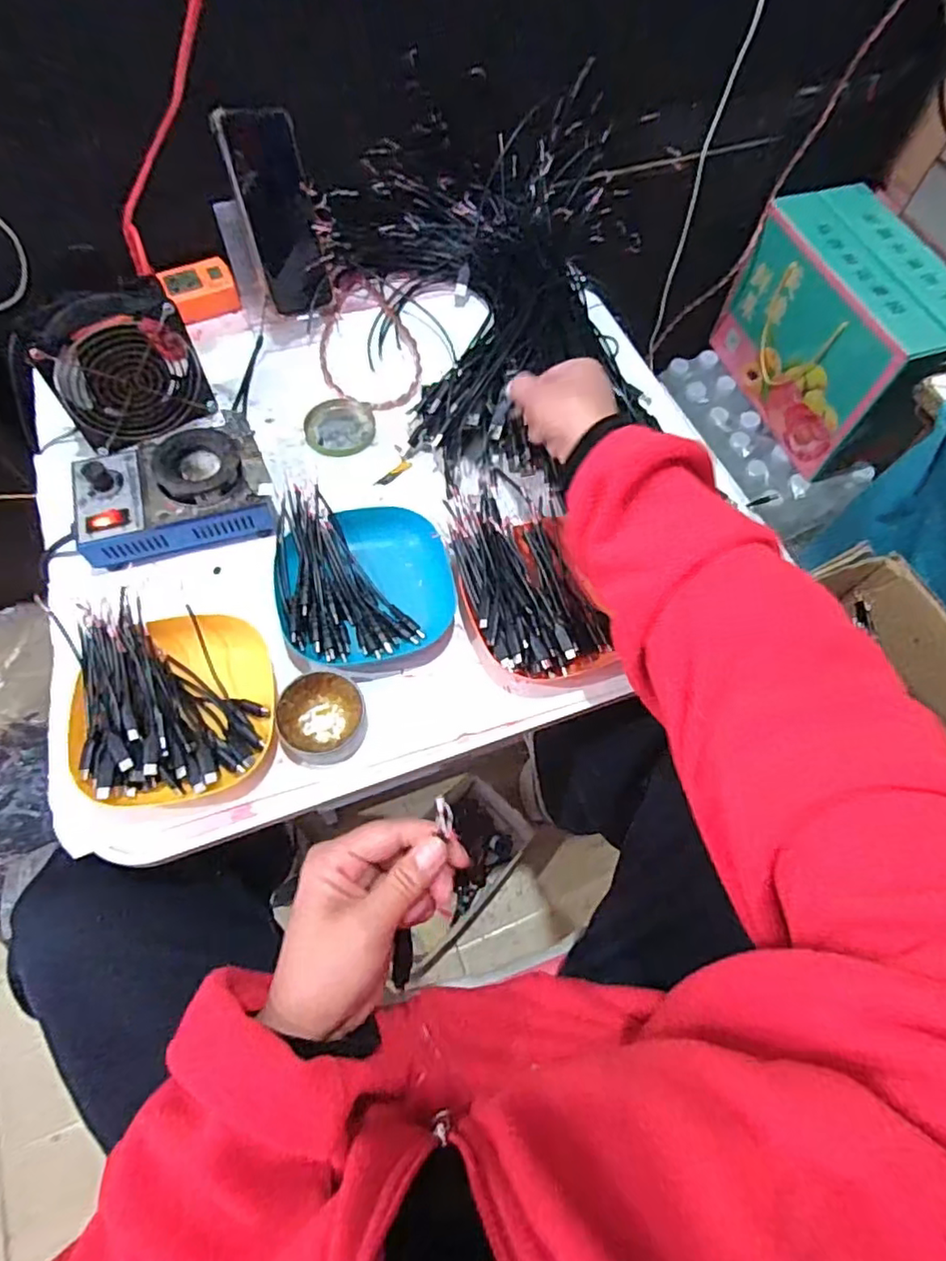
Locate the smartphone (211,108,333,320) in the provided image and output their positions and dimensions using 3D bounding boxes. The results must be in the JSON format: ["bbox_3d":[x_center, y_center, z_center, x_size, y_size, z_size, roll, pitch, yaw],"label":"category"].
[{"bbox_3d":[-0.186,-0.398,0.604,0.080,0.163,0.007,-31,41,-32],"label":"smartphone"}]

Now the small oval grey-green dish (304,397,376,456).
[{"bbox_3d":[-0.129,-0.198,0.607,0.065,0.008,0.064,-5,65,-5],"label":"small oval grey-green dish"}]

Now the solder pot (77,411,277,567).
[{"bbox_3d":[-0.251,-0.115,0.529,0.152,0.062,0.105,-18,67,-10],"label":"solder pot"}]

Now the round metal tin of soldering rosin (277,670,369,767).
[{"bbox_3d":[-0.112,0.065,0.468,0.061,0.031,0.066,1,65,-2],"label":"round metal tin of soldering rosin"}]

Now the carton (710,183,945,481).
[{"bbox_3d":[0.544,-0.426,0.927,0.161,0.234,0.335,-18,67,-10],"label":"carton"}]

